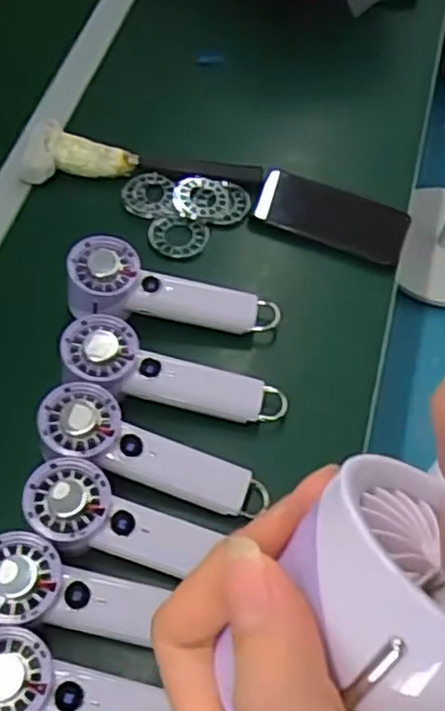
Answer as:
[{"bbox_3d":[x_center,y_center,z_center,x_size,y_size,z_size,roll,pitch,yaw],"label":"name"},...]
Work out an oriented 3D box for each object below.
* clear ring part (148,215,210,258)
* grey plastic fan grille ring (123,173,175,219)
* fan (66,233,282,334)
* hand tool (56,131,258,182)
[{"bbox_3d":[-0.046,-0.122,0.731,0.060,0.011,0.049,10,60,4],"label":"clear ring part"},{"bbox_3d":[-0.077,-0.166,0.741,0.053,0.009,0.053,-2,71,6],"label":"grey plastic fan grille ring"},{"bbox_3d":[-0.047,-0.054,0.671,0.199,0.058,0.067,13,59,-10],"label":"fan"},{"bbox_3d":[-0.070,-0.205,0.755,0.216,0.032,0.028,6,60,2],"label":"hand tool"}]

